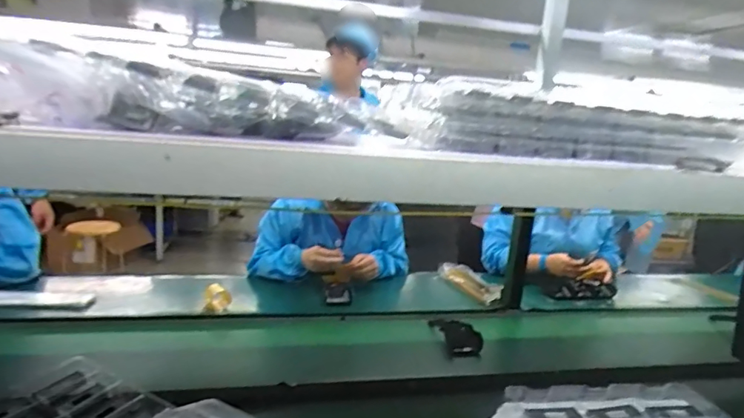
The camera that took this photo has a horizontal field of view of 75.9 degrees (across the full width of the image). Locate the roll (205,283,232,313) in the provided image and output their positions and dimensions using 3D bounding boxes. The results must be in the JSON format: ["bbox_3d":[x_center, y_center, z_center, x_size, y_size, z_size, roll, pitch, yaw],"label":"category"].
[{"bbox_3d":[-0.408,0.237,1.266,0.064,0.062,0.064,1,11,-19],"label":"roll"}]

